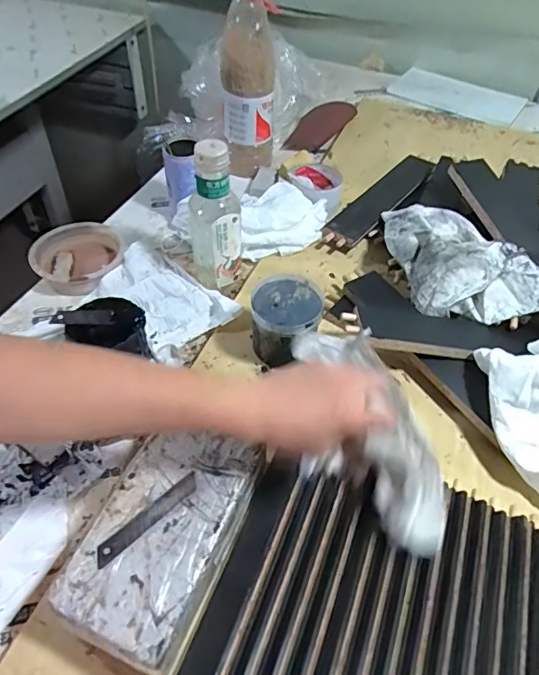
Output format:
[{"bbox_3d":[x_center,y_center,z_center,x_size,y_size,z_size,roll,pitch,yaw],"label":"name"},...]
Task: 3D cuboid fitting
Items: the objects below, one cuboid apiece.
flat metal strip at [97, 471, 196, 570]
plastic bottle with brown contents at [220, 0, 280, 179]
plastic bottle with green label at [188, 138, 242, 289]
[{"bbox_3d":[-0.099,0.147,0.409,0.097,0.004,0.016,-35,57,-29],"label":"flat metal strip"},{"bbox_3d":[-0.035,-0.413,0.805,0.082,0.277,0.088,-1,48,-3],"label":"plastic bottle with brown contents"},{"bbox_3d":[-0.070,-0.150,0.637,0.063,0.199,0.055,-3,48,-4],"label":"plastic bottle with green label"}]

